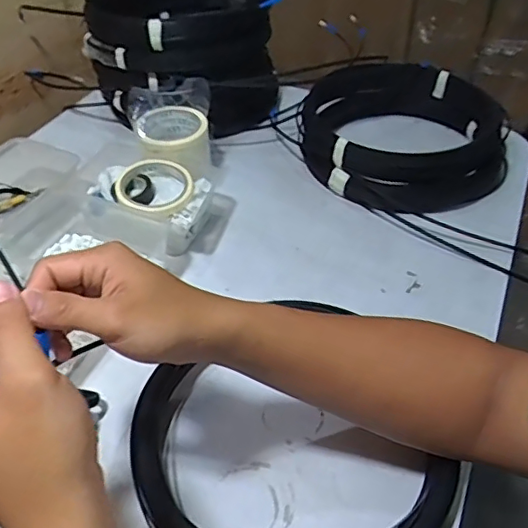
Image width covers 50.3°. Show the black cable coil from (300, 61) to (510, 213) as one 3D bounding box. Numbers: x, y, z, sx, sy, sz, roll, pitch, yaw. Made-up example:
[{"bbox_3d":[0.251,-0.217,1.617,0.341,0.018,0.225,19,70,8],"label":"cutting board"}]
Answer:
[{"bbox_3d":[0.206,-0.188,0.831,0.291,0.106,0.287,0,43,0],"label":"black cable coil"}]

